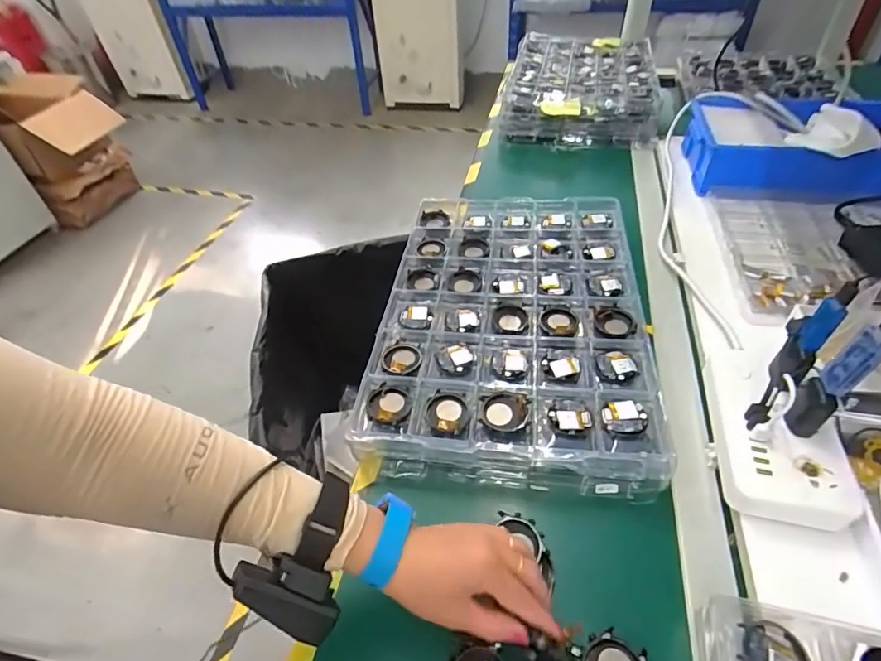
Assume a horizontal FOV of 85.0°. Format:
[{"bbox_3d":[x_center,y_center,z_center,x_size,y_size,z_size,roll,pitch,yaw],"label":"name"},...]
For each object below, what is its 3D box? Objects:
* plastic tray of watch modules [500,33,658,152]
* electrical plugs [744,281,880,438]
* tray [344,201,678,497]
[{"bbox_3d":[0.312,-0.542,1.080,0.313,0.098,0.415,7,46,12],"label":"plastic tray of watch modules"},{"bbox_3d":[0.324,0.037,0.421,0.058,0.142,0.101,29,54,30],"label":"electrical plugs"},{"bbox_3d":[0.084,-0.026,0.597,0.303,0.041,0.449,3,46,8],"label":"tray"}]

